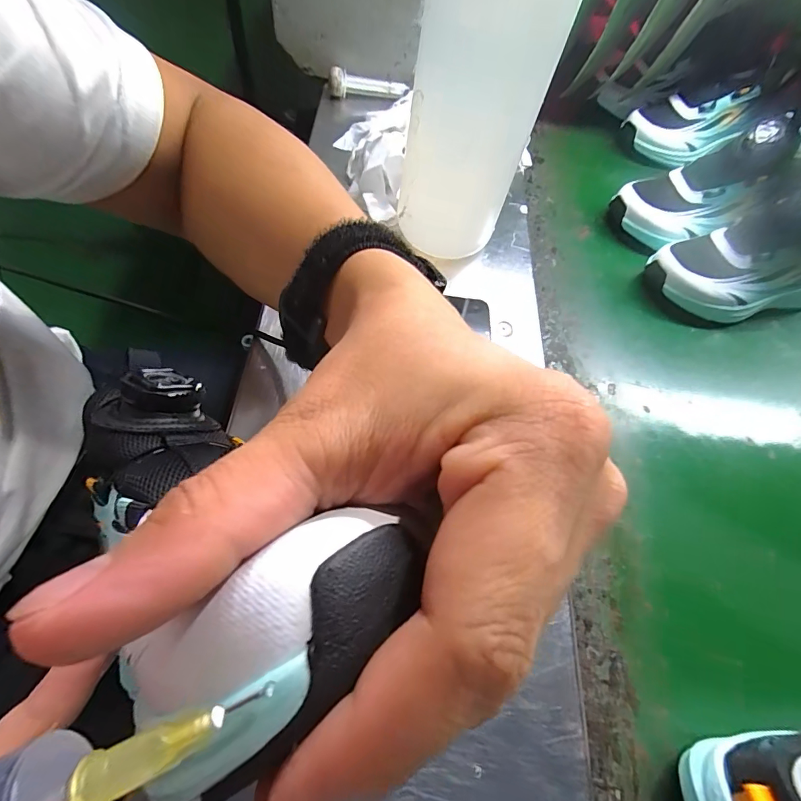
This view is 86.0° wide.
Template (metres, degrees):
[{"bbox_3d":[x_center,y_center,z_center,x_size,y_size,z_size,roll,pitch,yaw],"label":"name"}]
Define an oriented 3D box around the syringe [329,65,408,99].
[{"bbox_3d":[-0.037,-0.368,0.497,0.089,0.029,0.018,6,61,-4],"label":"syringe"}]

